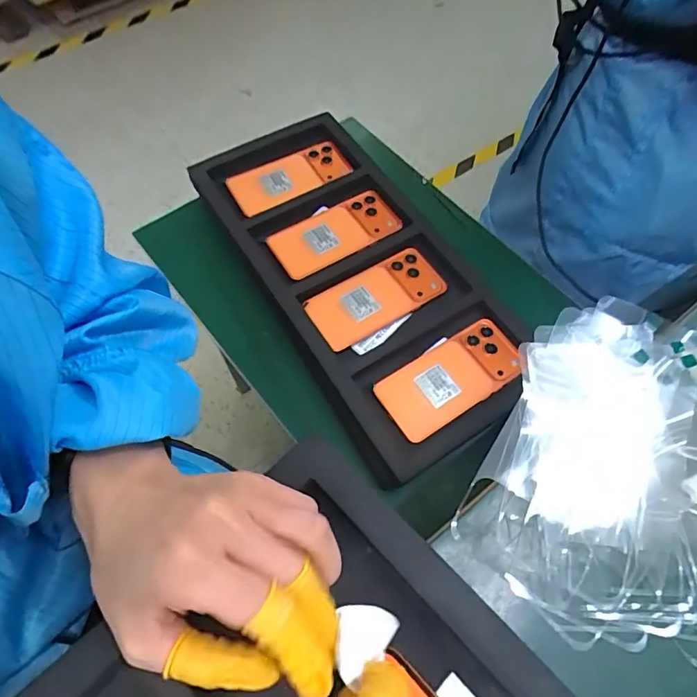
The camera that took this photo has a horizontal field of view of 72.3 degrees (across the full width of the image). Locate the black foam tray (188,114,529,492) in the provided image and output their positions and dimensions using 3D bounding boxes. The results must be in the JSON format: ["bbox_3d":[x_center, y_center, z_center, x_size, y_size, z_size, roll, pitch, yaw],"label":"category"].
[{"bbox_3d":[0.011,-0.092,0.571,0.242,0.048,0.463,-29,66,-16],"label":"black foam tray"}]

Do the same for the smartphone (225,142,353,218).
[{"bbox_3d":[-0.078,-0.227,0.634,0.158,0.014,0.073,-28,71,-10],"label":"smartphone"}]

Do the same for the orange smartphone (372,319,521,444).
[{"bbox_3d":[0.110,0.031,0.511,0.160,0.012,0.075,-31,68,-15],"label":"orange smartphone"}]

